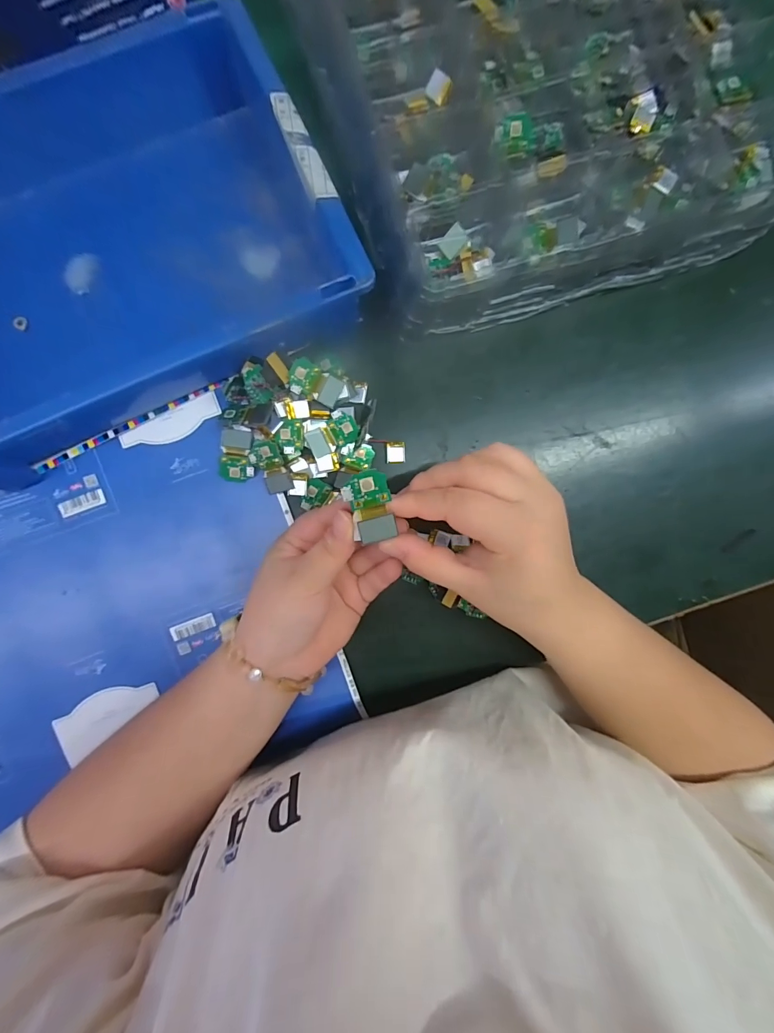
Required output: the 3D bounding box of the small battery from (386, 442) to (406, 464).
[{"bbox_3d":[0.007,-0.050,0.315,0.015,0.004,0.016,-4,90,-5],"label":"small battery"}]

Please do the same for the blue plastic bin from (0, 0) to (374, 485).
[{"bbox_3d":[-0.194,-0.182,0.265,0.303,0.067,0.229,-26,92,-4],"label":"blue plastic bin"}]

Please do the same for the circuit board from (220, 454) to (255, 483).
[{"bbox_3d":[-0.112,-0.035,0.301,0.025,0.007,0.019,5,89,-5],"label":"circuit board"}]

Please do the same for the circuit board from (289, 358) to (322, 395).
[{"bbox_3d":[-0.061,-0.103,0.294,0.021,0.004,0.022,31,84,-22],"label":"circuit board"}]

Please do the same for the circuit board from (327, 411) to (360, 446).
[{"bbox_3d":[-0.033,-0.067,0.301,0.020,0.004,0.025,-31,111,-5],"label":"circuit board"}]

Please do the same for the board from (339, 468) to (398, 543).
[{"bbox_3d":[-0.009,-0.005,0.217,0.025,0.008,0.037,-11,91,-5],"label":"board"}]

